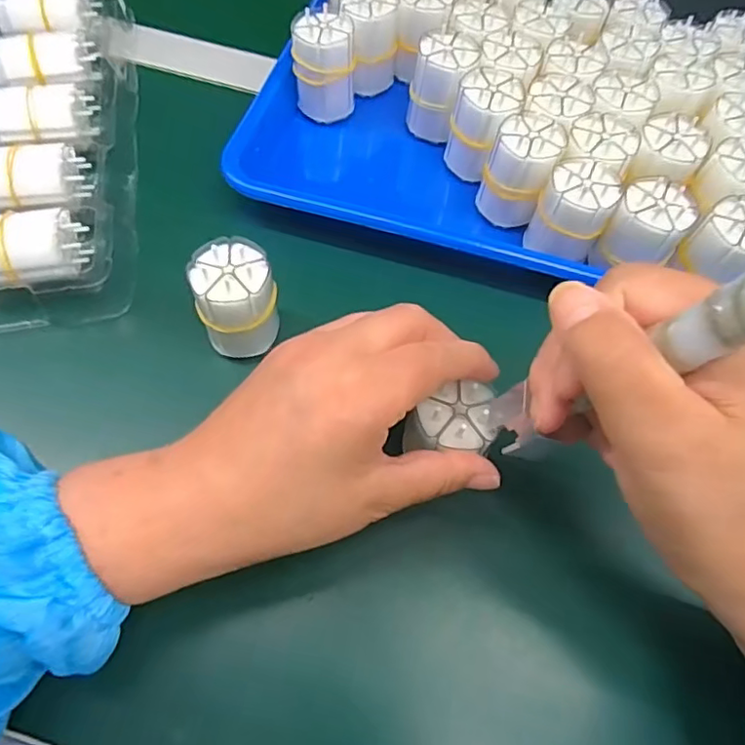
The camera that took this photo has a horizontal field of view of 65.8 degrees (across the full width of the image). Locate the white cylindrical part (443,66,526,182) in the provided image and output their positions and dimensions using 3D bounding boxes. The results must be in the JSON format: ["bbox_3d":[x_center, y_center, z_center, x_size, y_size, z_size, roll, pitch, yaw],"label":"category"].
[{"bbox_3d":[0.072,-0.155,0.367,0.034,0.057,0.037,2,62,-3],"label":"white cylindrical part"}]

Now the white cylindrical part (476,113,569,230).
[{"bbox_3d":[0.089,-0.121,0.350,0.037,0.058,0.037,2,62,-3],"label":"white cylindrical part"}]

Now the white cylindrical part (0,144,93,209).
[{"bbox_3d":[-0.202,-0.112,0.335,0.064,0.028,0.030,-14,64,-11],"label":"white cylindrical part"}]

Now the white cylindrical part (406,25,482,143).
[{"bbox_3d":[0.045,-0.187,0.379,0.036,0.056,0.035,2,62,-3],"label":"white cylindrical part"}]

